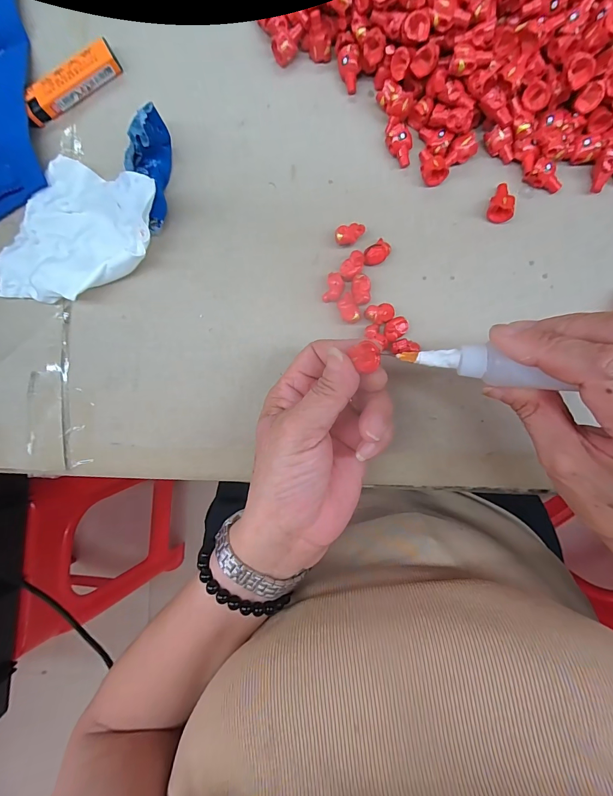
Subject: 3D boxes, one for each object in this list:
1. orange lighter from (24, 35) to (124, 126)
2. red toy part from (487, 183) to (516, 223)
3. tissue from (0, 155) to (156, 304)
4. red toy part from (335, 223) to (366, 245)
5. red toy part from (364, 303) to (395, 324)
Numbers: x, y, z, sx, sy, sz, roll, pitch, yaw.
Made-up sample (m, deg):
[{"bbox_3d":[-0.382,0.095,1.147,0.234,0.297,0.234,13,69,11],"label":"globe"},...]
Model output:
[{"bbox_3d":[-0.181,-0.240,0.271,0.082,0.017,0.016,-29,88,3],"label":"orange lighter"},{"bbox_3d":[0.137,-0.139,0.250,0.015,0.013,0.027,-4,89,3],"label":"red toy part"},{"bbox_3d":[-0.172,-0.117,0.259,0.108,0.027,0.109,23,91,3],"label":"tissue"},{"bbox_3d":[0.032,-0.118,0.258,0.021,0.013,0.014,-13,89,3],"label":"red toy part"},{"bbox_3d":[0.052,-0.060,0.253,0.022,0.008,0.014,-7,89,3],"label":"red toy part"}]

